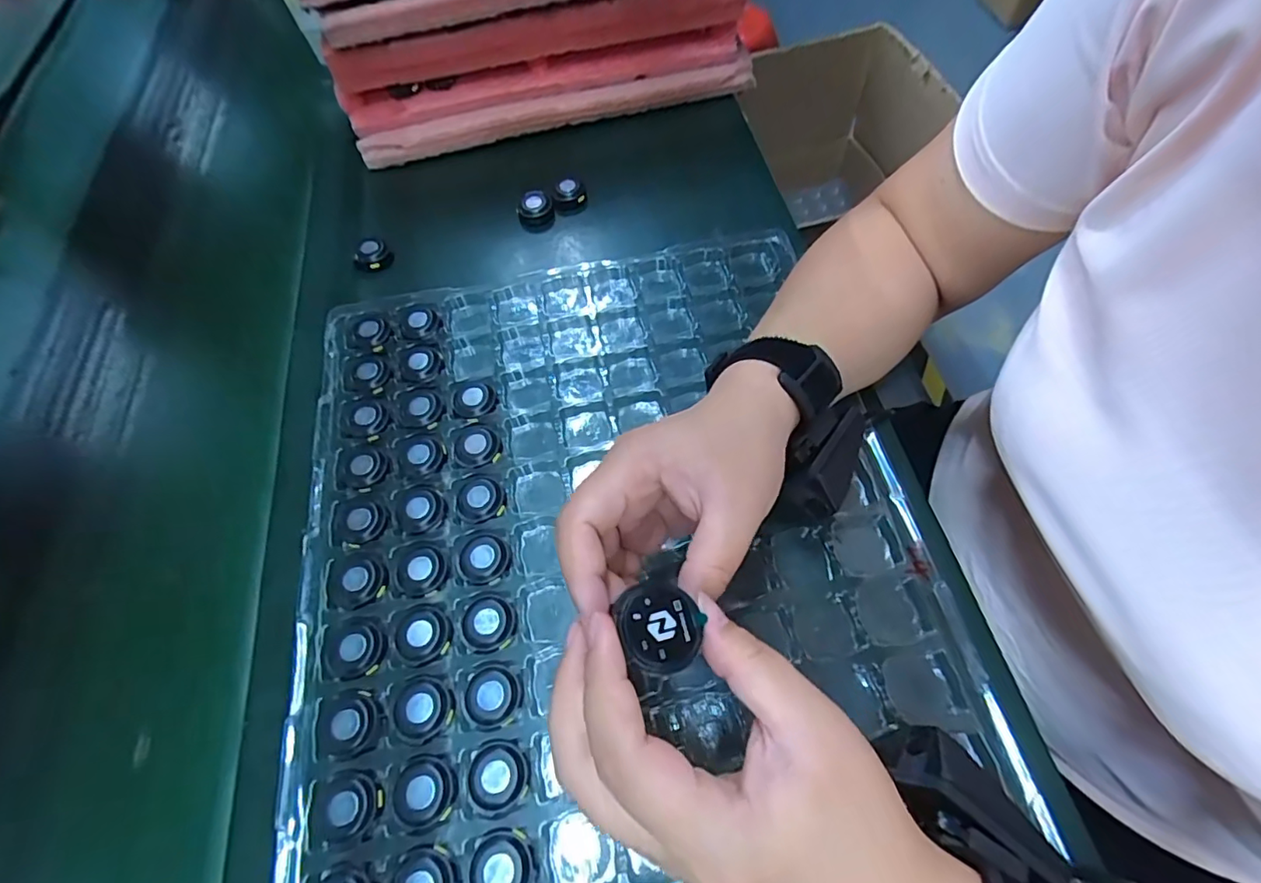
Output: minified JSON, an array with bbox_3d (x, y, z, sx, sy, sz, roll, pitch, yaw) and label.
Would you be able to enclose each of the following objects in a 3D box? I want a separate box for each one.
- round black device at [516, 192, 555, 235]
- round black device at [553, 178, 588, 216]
[{"bbox_3d":[-0.079,-0.193,0.453,0.030,0.020,0.030,-13,63,-6],"label":"round black device"},{"bbox_3d":[-0.051,-0.206,0.458,0.029,0.021,0.029,0,63,1],"label":"round black device"}]

